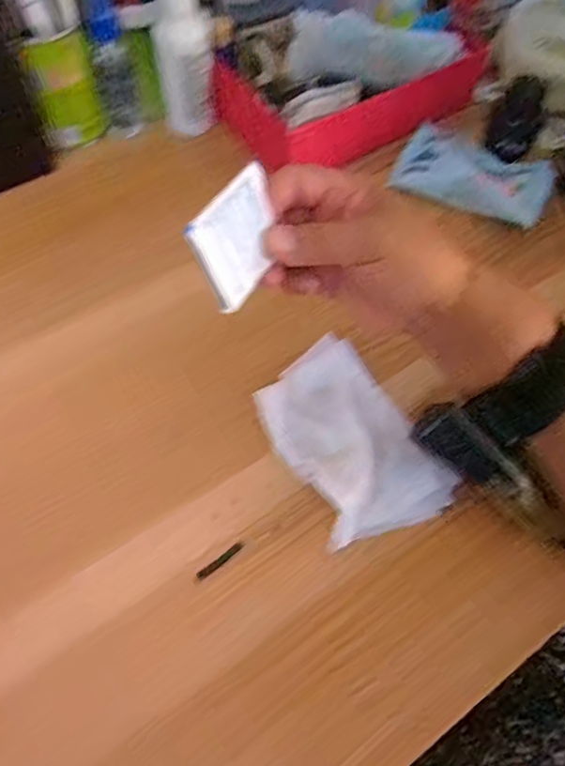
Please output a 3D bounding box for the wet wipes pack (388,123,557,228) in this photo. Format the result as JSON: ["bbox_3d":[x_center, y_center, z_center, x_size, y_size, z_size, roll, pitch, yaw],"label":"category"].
[{"bbox_3d":[0.163,-0.177,0.509,0.127,0.024,0.076,24,62,9],"label":"wet wipes pack"}]

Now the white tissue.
[{"bbox_3d":[0.040,0.035,0.389,0.083,0.023,0.133,-18,56,-19],"label":"white tissue"}]

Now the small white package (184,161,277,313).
[{"bbox_3d":[-0.021,-0.071,0.293,0.007,0.050,0.059,12,55,31],"label":"small white package"}]

